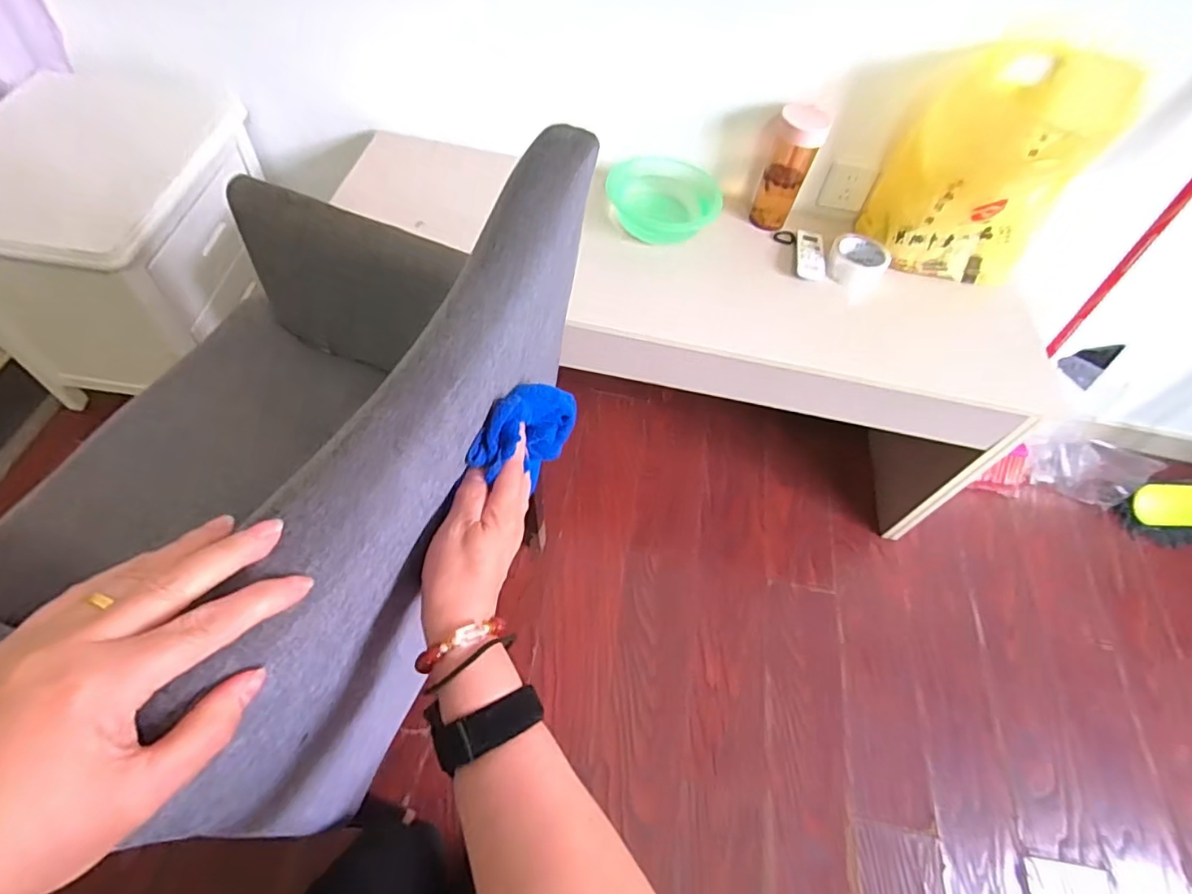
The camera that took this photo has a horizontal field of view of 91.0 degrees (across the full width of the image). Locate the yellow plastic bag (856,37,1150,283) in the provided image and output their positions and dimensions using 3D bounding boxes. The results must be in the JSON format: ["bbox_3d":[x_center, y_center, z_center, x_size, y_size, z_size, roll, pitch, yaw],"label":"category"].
[{"bbox_3d":[0.636,-0.453,0.979,0.251,0.342,0.202,-1,58,-7],"label":"yellow plastic bag"}]

